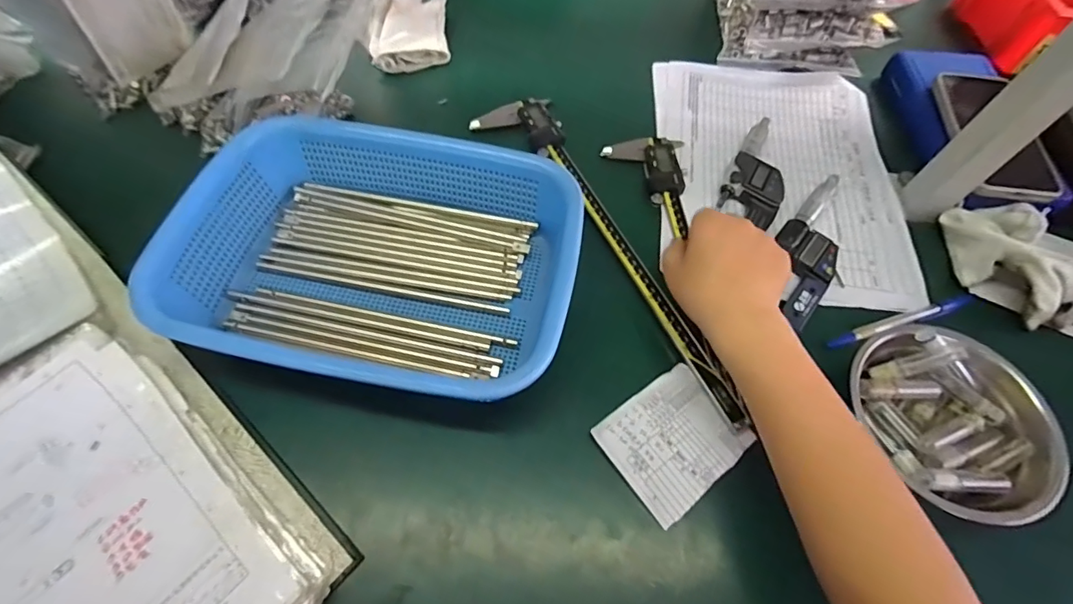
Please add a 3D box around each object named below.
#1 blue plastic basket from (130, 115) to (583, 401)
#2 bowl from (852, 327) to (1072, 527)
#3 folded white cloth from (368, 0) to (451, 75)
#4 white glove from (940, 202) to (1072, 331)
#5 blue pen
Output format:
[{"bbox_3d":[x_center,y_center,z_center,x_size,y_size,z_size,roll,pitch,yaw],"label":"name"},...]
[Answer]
[{"bbox_3d":[-0.114,-0.038,0.380,0.284,0.077,0.205,9,61,4],"label":"blue plastic basket"},{"bbox_3d":[0.275,0.082,0.336,0.114,0.058,0.129,-25,64,-14],"label":"bowl"},{"bbox_3d":[-0.146,-0.318,0.569,0.082,0.032,0.120,-5,61,-4],"label":"folded white cloth"},{"bbox_3d":[0.407,-0.033,0.412,0.085,0.049,0.132,-29,65,-16],"label":"white glove"},{"bbox_3d":[0.300,0.015,0.399,0.150,0.010,0.012,-17,62,-10],"label":"blue pen"}]

